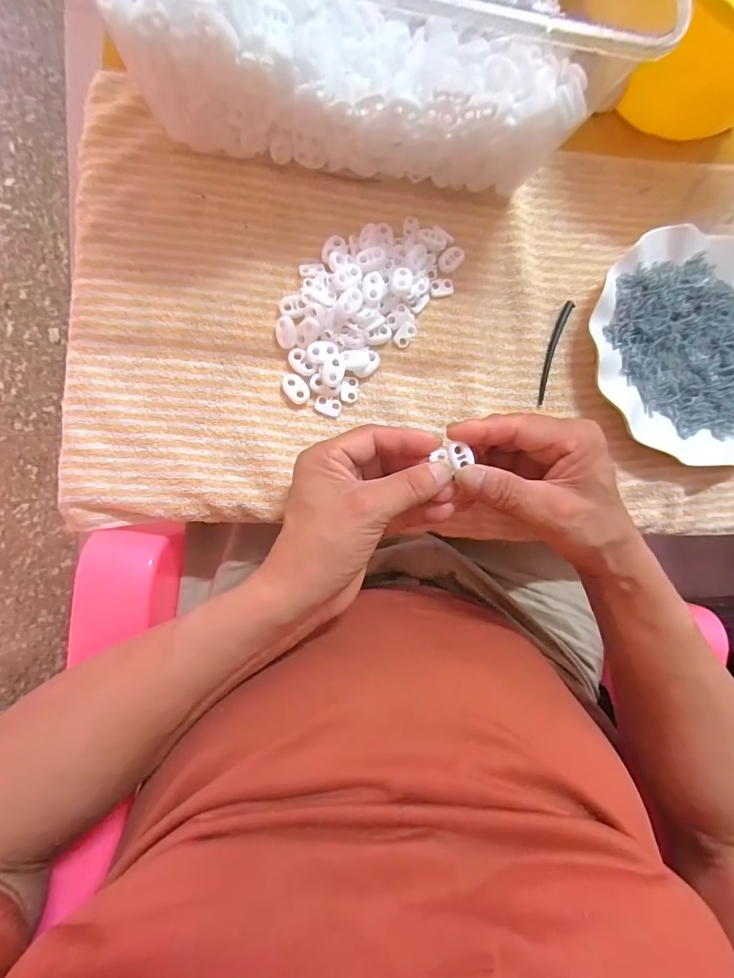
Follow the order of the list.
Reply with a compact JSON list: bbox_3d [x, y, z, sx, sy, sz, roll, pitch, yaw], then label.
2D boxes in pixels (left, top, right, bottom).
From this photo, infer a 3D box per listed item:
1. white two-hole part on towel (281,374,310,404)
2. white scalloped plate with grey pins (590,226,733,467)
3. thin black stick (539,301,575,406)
[{"bbox_3d":[-0.051,-0.071,0.317,0.016,0.005,0.023,-30,92,-10],"label":"white two-hole part on towel"},{"bbox_3d":[0.264,-0.111,0.355,0.179,0.023,0.170,1,86,-9],"label":"white scalloped plate with grey pins"},{"bbox_3d":[0.146,-0.109,0.350,0.011,0.004,0.086,21,83,-8],"label":"thin black stick"}]

